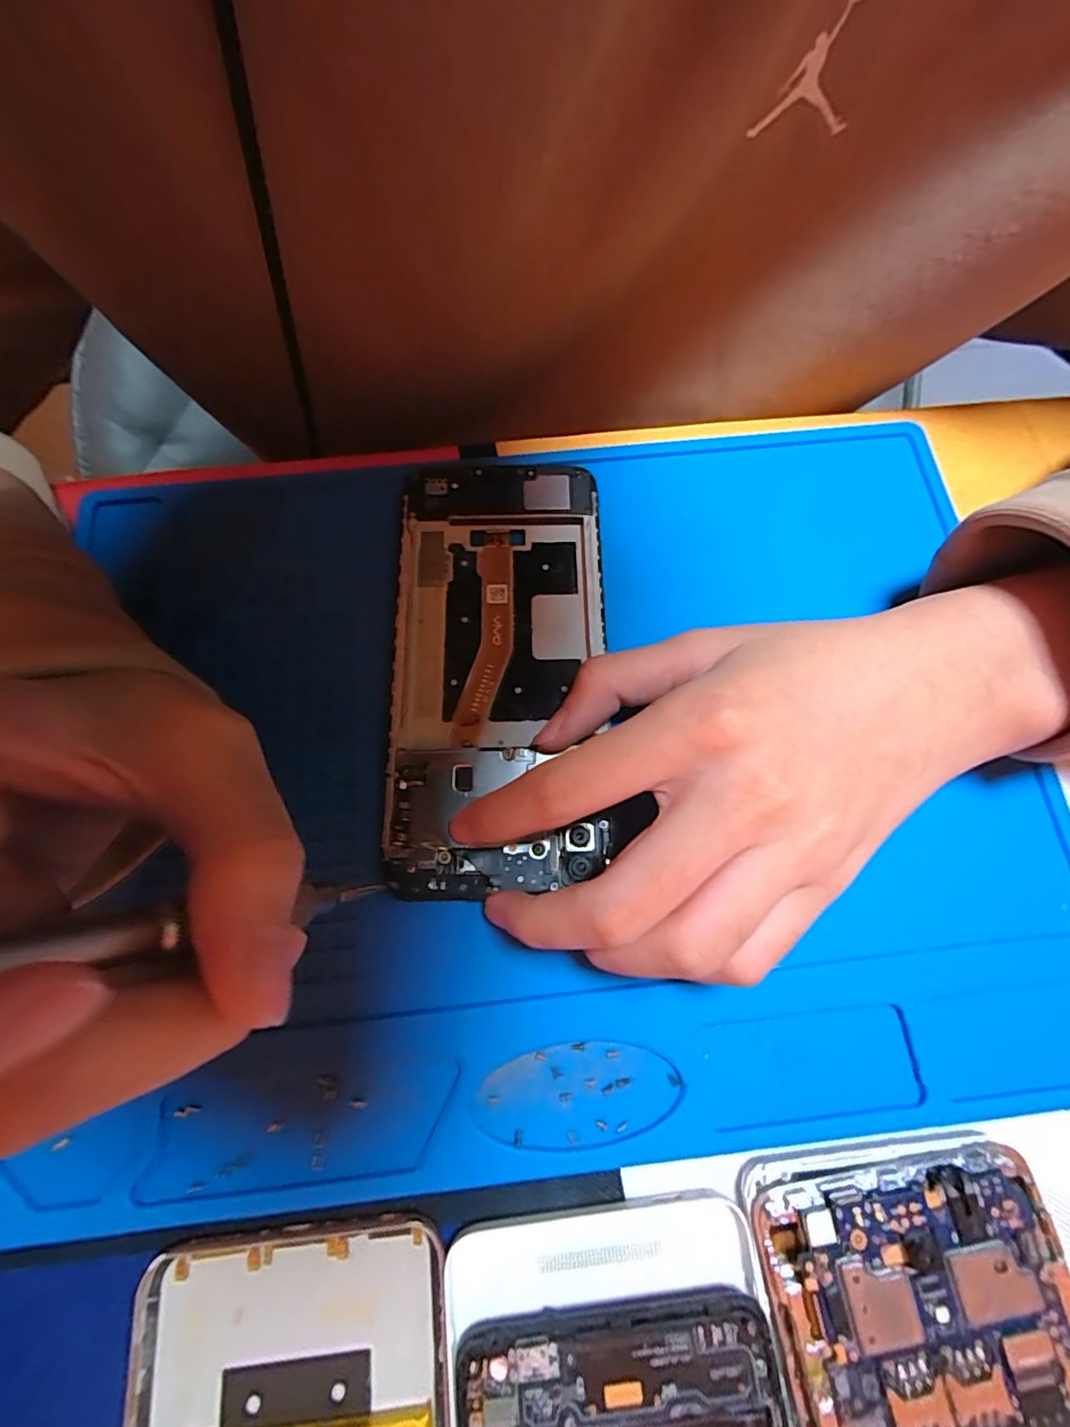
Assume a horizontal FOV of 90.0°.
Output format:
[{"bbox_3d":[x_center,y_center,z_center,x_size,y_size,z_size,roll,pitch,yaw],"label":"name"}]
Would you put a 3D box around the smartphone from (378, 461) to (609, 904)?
[{"bbox_3d":[-0.013,-0.018,0.178,0.071,0.006,0.149,5,73,0],"label":"smartphone"}]

